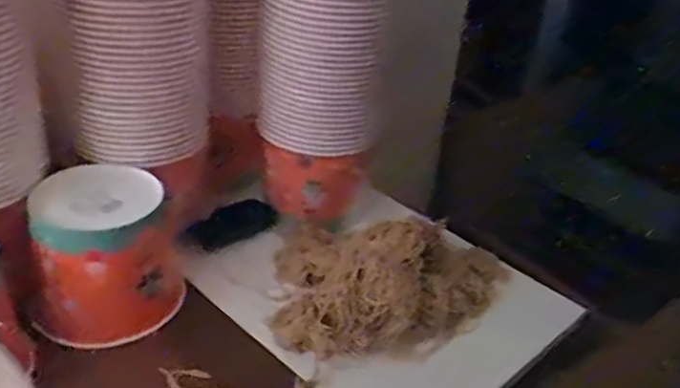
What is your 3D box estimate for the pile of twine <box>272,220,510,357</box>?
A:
[{"bbox_3d":[0.076,0.095,0.787,0.316,0.087,0.163,-4,33,-16],"label":"pile of twine"}]

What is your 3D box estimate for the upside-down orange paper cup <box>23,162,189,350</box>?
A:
[{"bbox_3d":[-0.246,0.060,0.720,0.151,0.131,0.133,-4,33,-16],"label":"upside-down orange paper cup"}]

